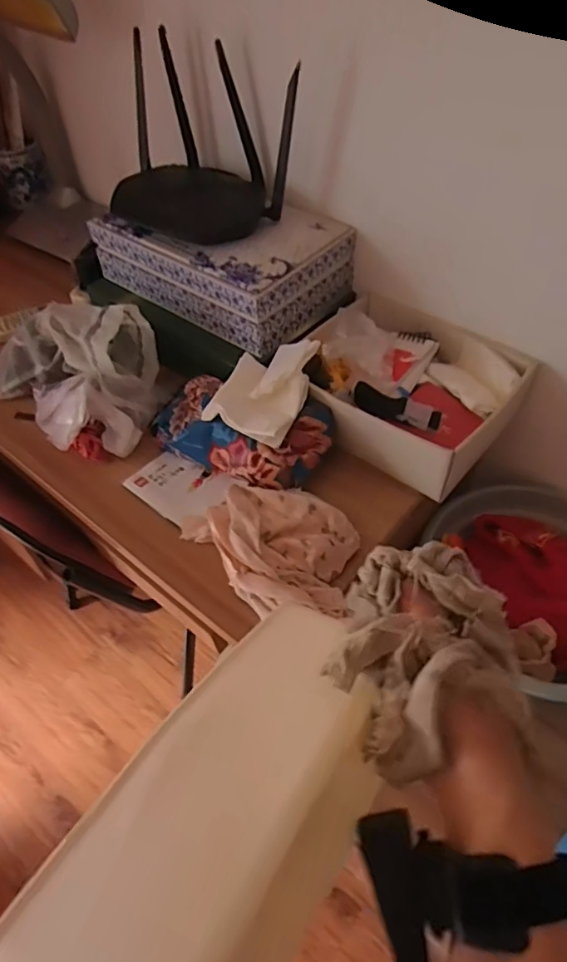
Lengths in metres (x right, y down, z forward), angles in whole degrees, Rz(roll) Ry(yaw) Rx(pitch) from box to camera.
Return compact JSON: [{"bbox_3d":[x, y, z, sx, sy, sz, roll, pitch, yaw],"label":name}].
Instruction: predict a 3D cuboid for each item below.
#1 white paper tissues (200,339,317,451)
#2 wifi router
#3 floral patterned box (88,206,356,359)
[{"bbox_3d":[-0.026,-0.121,0.700,0.110,0.039,0.152,17,53,15],"label":"white paper tissues"},{"bbox_3d":[-0.115,-0.461,0.762,0.284,0.180,0.185,28,57,23],"label":"wifi router"},{"bbox_3d":[-0.096,-0.336,0.829,0.347,0.100,0.207,30,57,24],"label":"floral patterned box"}]

